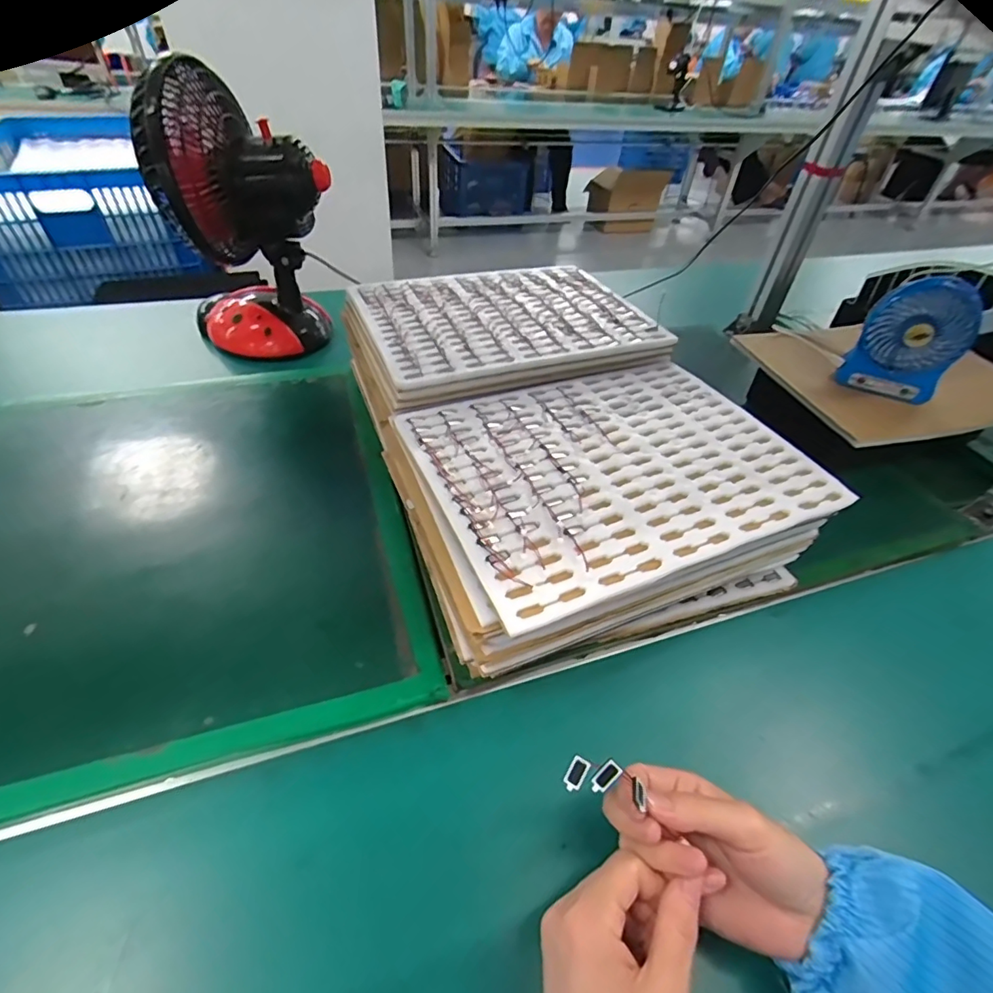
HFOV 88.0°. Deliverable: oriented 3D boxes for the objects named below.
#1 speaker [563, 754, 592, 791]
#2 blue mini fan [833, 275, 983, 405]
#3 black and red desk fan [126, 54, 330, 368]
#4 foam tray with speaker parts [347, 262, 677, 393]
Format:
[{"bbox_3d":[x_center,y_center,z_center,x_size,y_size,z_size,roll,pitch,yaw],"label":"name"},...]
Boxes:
[{"bbox_3d":[0.045,0.154,0.286,0.010,0.004,0.018,29,81,21],"label":"speaker"},{"bbox_3d":[0.472,-0.178,0.585,0.100,0.136,0.049,25,45,20],"label":"blue mini fan"},{"bbox_3d":[-0.339,-0.356,0.685,0.177,0.316,0.164,-22,49,-28],"label":"black and red desk fan"},{"bbox_3d":[0.007,-0.212,0.591,0.310,0.015,0.250,-13,45,-20],"label":"foam tray with speaker parts"}]

